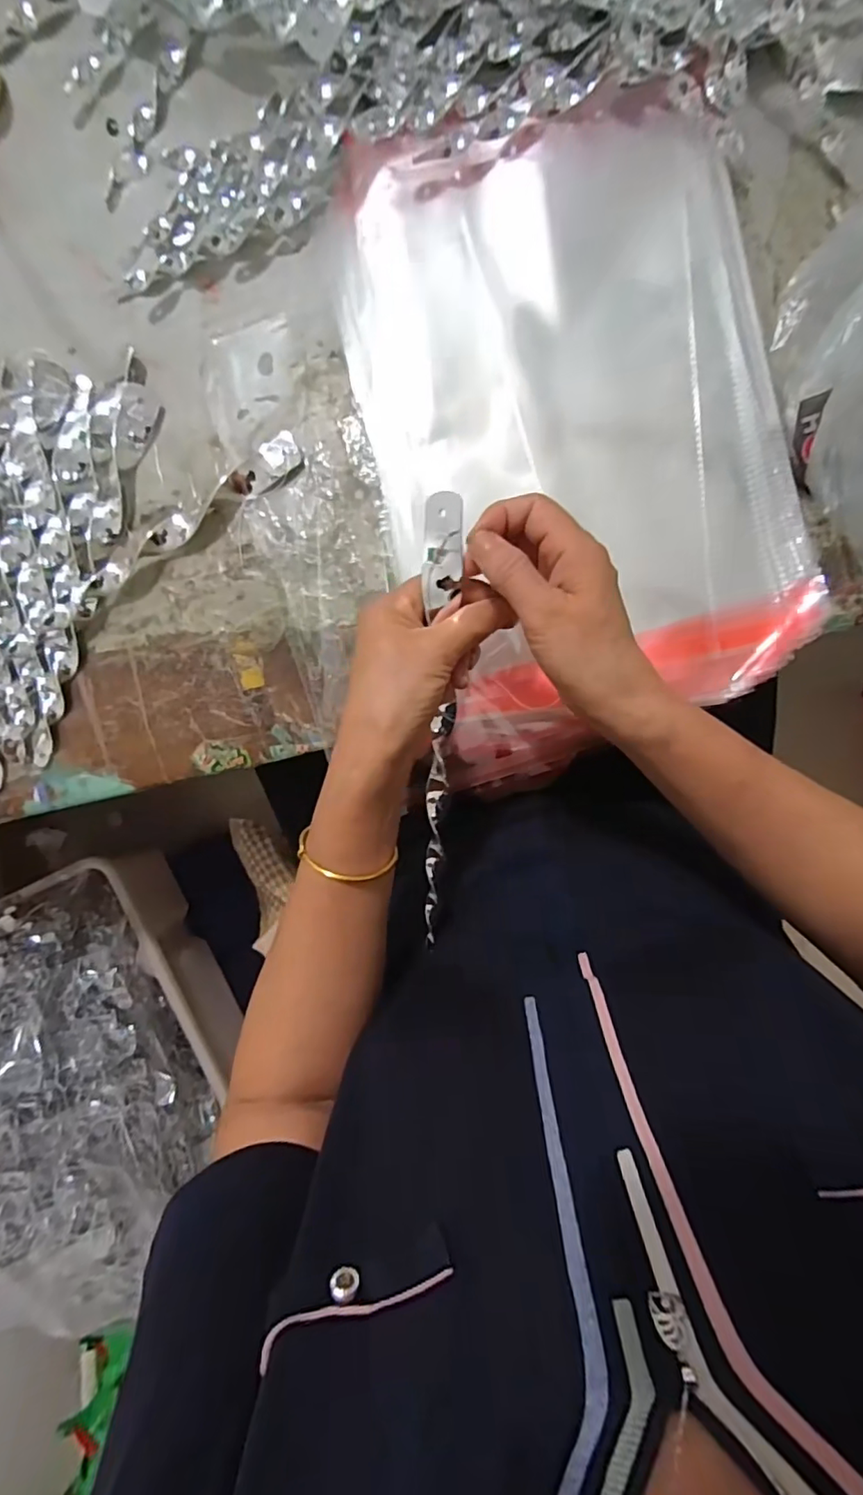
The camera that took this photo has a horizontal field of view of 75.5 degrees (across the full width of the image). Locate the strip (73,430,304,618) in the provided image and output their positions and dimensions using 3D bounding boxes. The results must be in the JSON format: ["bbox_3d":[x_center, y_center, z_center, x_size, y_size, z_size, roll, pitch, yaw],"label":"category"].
[{"bbox_3d":[-0.185,-0.166,0.416,0.207,0.029,0.029,-34,91,5],"label":"strip"}]

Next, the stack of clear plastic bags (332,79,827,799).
[{"bbox_3d":[0.095,-0.210,0.379,0.288,0.050,0.426,-14,92,8],"label":"stack of clear plastic bags"}]

